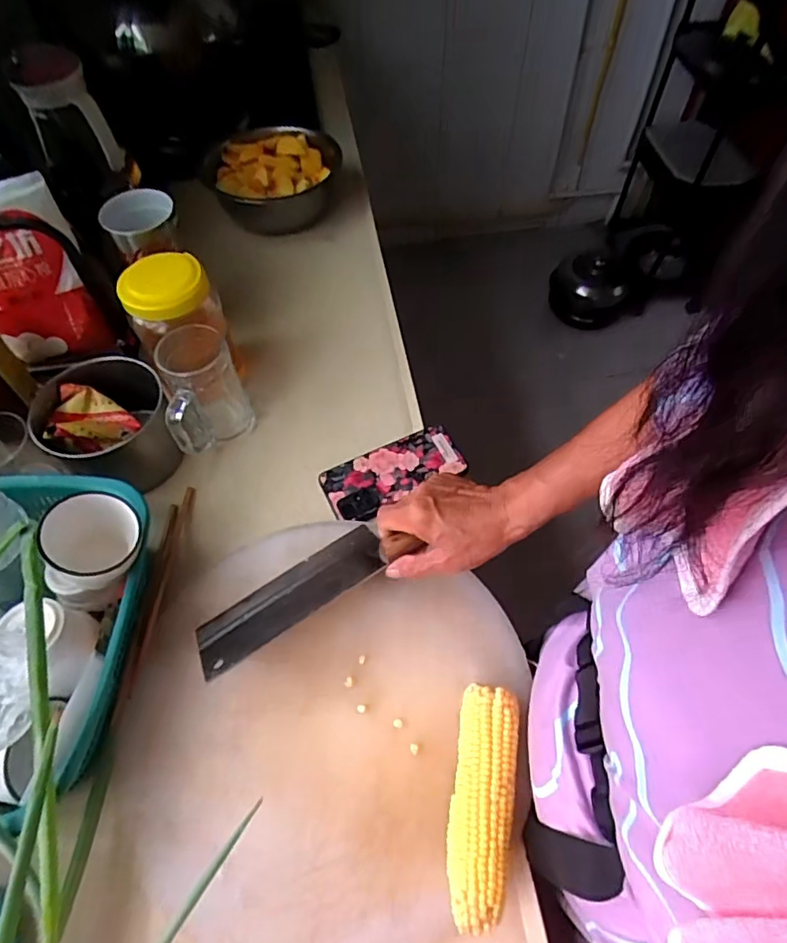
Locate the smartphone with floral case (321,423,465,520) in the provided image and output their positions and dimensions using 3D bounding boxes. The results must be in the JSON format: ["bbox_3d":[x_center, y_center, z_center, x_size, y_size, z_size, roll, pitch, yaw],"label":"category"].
[{"bbox_3d":[0.000,0.002,0.648,0.161,0.012,0.078,-22,60,-13],"label":"smartphone with floral case"}]

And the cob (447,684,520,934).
[{"bbox_3d":[0.069,0.258,0.437,0.045,0.052,0.158,8,58,6],"label":"cob"}]

